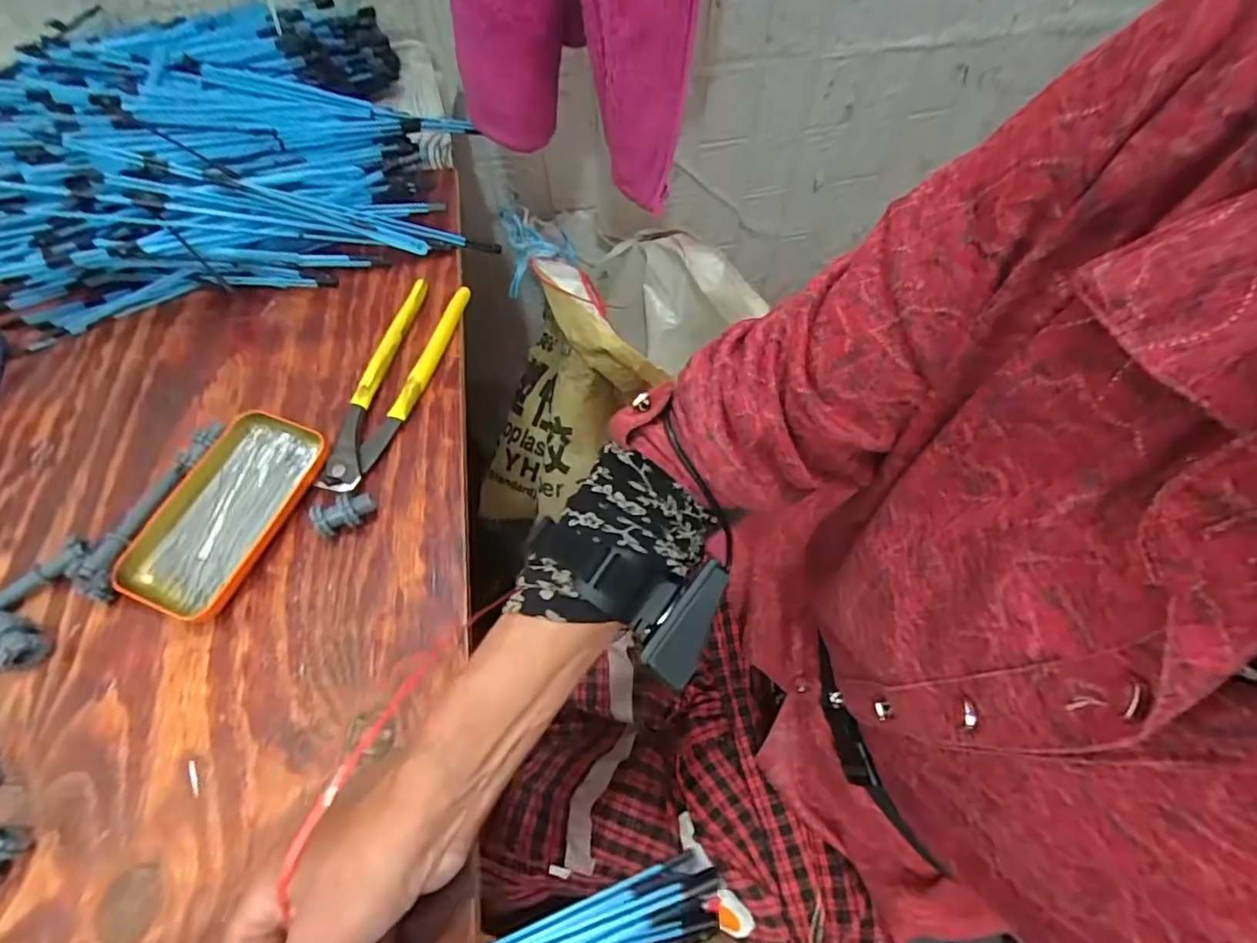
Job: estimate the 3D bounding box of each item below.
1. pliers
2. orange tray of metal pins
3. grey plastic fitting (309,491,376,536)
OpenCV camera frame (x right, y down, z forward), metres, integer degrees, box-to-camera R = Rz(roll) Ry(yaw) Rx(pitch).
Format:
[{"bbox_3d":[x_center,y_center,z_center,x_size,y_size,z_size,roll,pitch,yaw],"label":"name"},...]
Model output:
[{"bbox_3d":[-0.179,-0.072,0.451,0.051,0.024,0.198,11,64,6],"label":"pliers"},{"bbox_3d":[-0.278,0.025,0.402,0.085,0.022,0.141,22,65,11],"label":"orange tray of metal pins"},{"bbox_3d":[-0.195,0.028,0.401,0.039,0.021,0.024,-23,65,-11],"label":"grey plastic fitting"}]

